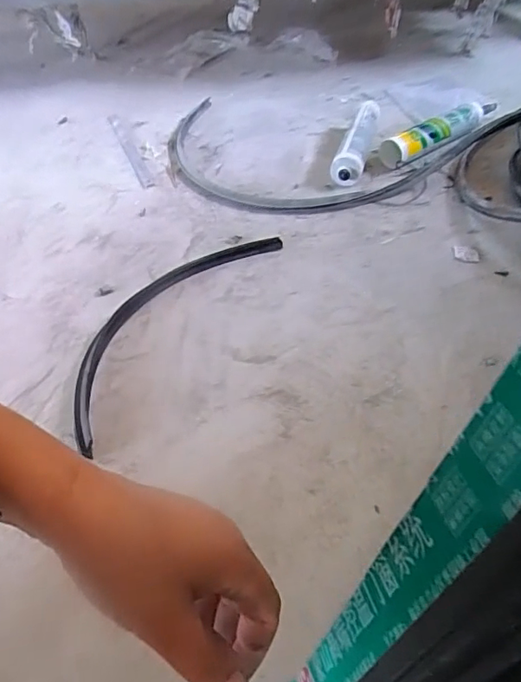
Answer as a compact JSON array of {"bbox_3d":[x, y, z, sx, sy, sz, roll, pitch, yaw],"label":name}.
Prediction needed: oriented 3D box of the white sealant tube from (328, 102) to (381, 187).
[{"bbox_3d":[0.170,-0.347,0.896,0.049,0.056,0.248,12,48,15],"label":"white sealant tube"}]

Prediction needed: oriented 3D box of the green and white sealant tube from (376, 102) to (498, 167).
[{"bbox_3d":[0.320,-0.360,0.902,0.267,0.046,0.045,-27,50,-21],"label":"green and white sealant tube"}]

